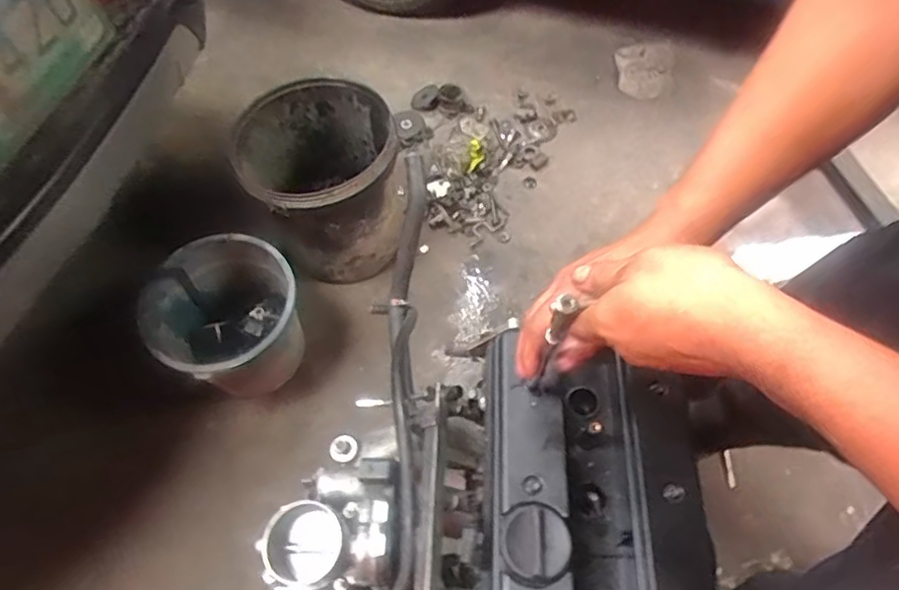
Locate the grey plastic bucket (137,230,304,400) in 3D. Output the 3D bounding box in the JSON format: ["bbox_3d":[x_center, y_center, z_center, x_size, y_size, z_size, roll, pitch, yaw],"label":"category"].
[{"bbox_3d":[-0.404,0.048,1.136,0.257,0.214,0.249,-2,60,3],"label":"grey plastic bucket"}]

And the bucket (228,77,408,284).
[{"bbox_3d":[-0.243,-0.223,1.236,0.295,0.295,0.292,-2,60,3],"label":"bucket"}]

